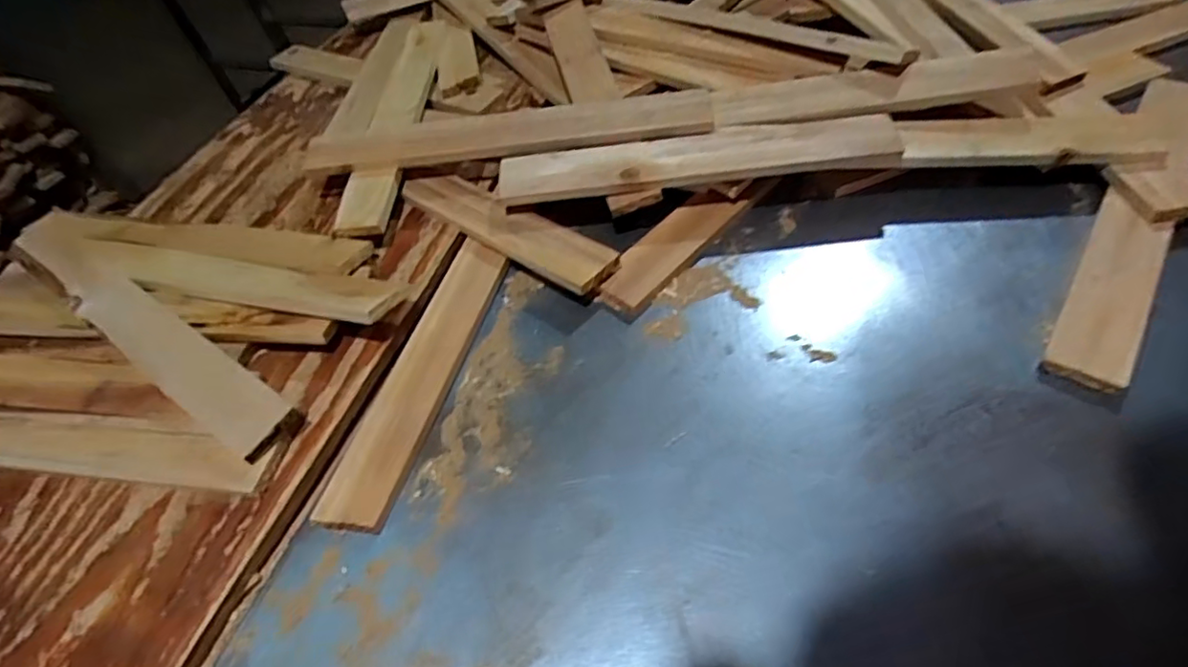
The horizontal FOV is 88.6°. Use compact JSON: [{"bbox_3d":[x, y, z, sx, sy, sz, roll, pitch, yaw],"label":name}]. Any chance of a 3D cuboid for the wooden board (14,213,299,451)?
[{"bbox_3d":[-0.490,-0.024,0.641,0.520,0.022,0.061,28,61,27],"label":"wooden board"}]

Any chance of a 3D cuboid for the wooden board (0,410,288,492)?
[{"bbox_3d":[-0.518,0.101,0.573,0.488,0.012,0.056,2,55,11],"label":"wooden board"}]

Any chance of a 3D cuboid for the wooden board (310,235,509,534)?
[{"bbox_3d":[-0.165,0.033,0.593,0.067,0.019,0.314,9,53,13],"label":"wooden board"}]

